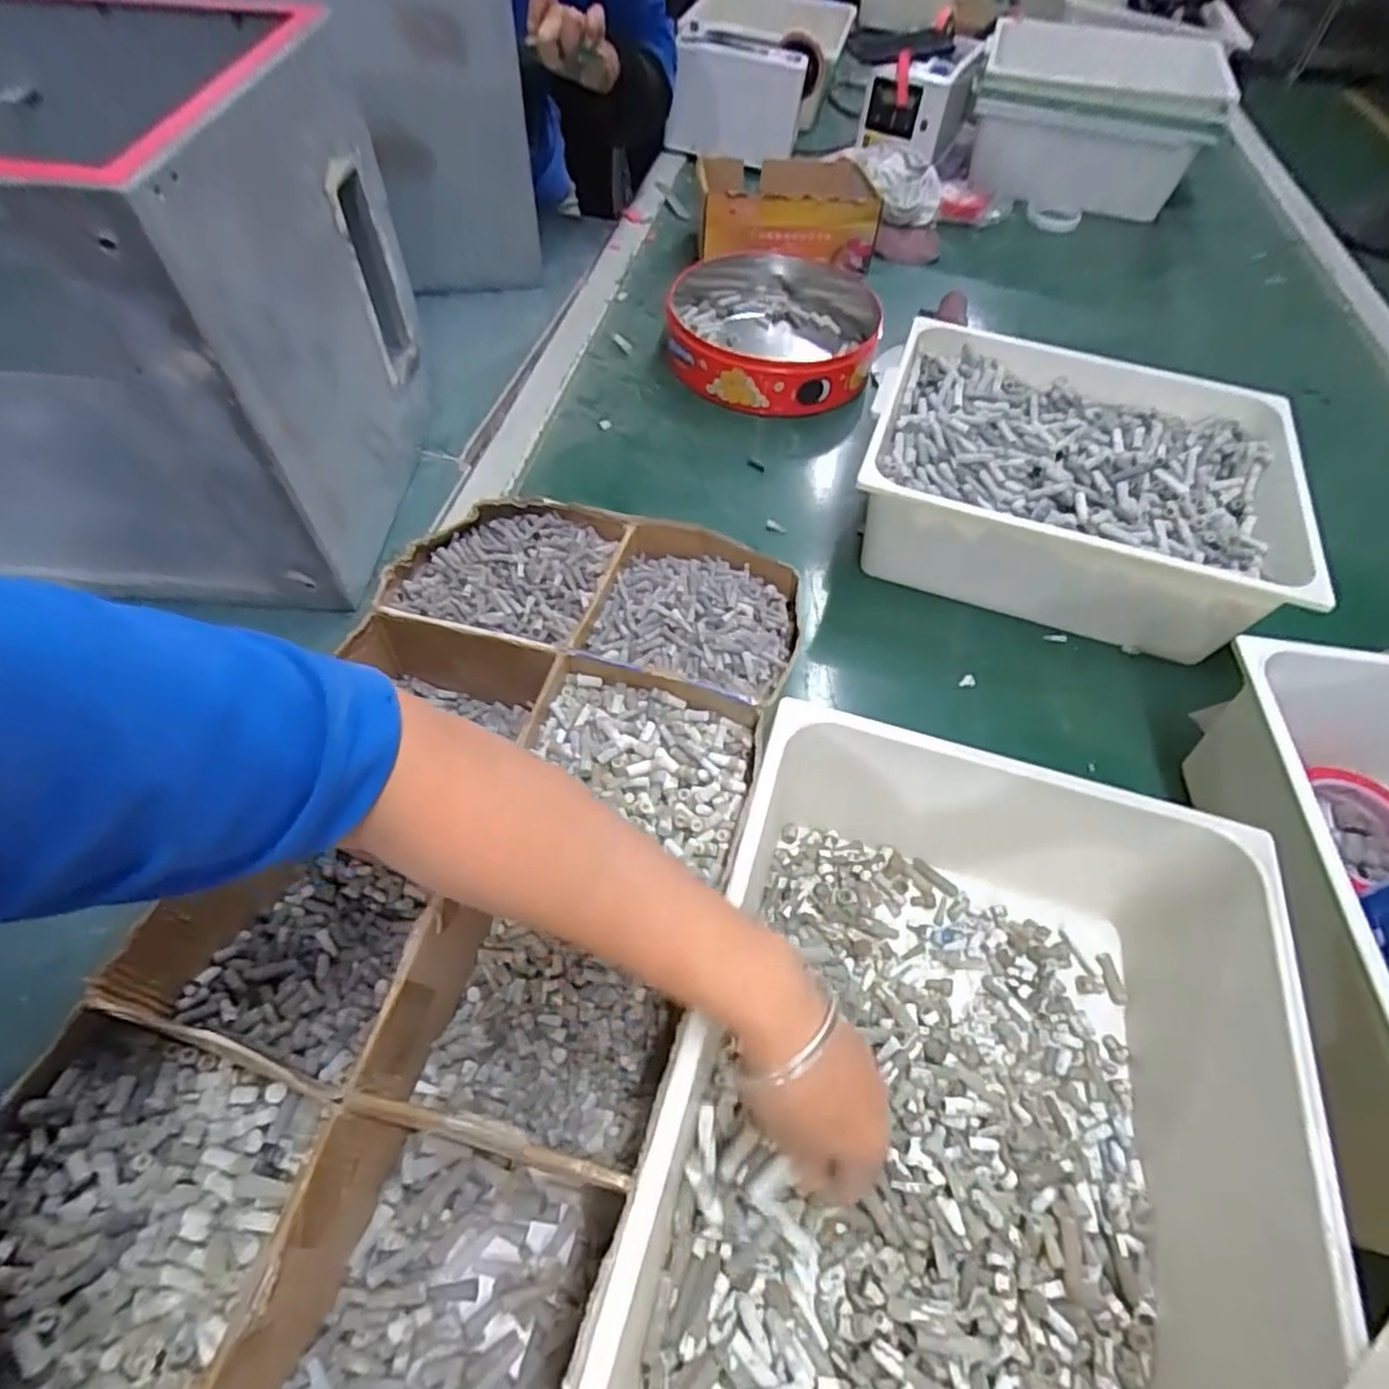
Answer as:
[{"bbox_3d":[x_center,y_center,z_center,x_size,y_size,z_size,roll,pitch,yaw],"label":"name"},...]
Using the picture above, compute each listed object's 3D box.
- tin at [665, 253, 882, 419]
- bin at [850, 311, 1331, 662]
[{"bbox_3d":[0.093,-0.447,0.870,0.249,0.064,0.266,2,54,-2],"label":"tin"},{"bbox_3d":[0.344,-0.190,0.671,0.356,0.125,0.270,19,56,10],"label":"bin"}]

